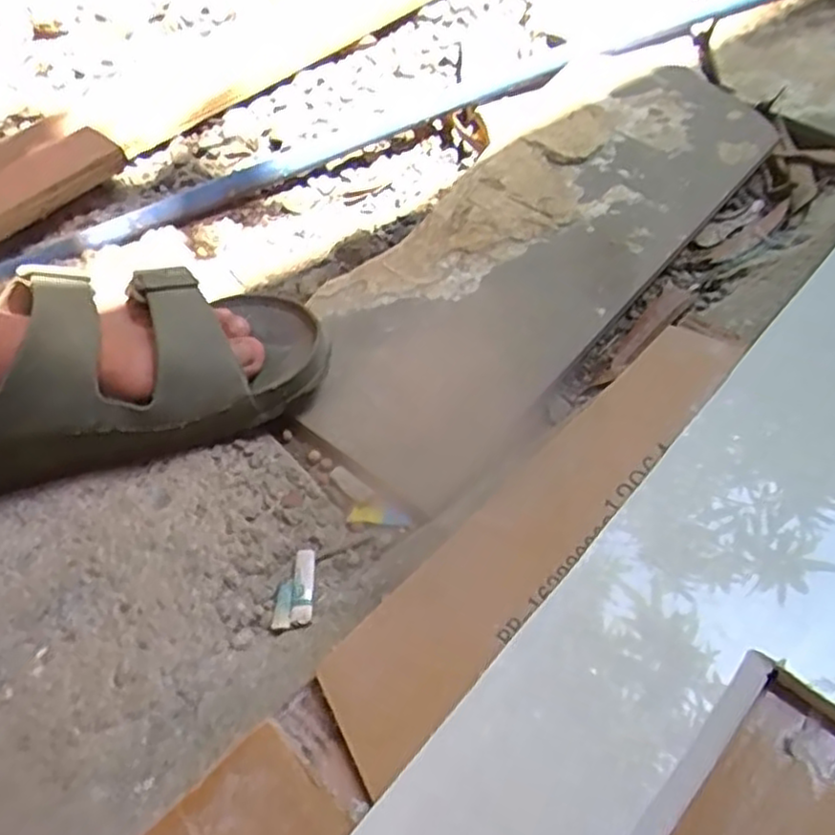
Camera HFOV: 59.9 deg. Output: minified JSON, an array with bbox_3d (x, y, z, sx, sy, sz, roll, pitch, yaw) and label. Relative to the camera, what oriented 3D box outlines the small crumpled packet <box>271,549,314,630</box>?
[{"bbox_3d":[-0.065,0.090,0.382,0.021,0.006,0.043,-3,53,3],"label":"small crumpled packet"}]

